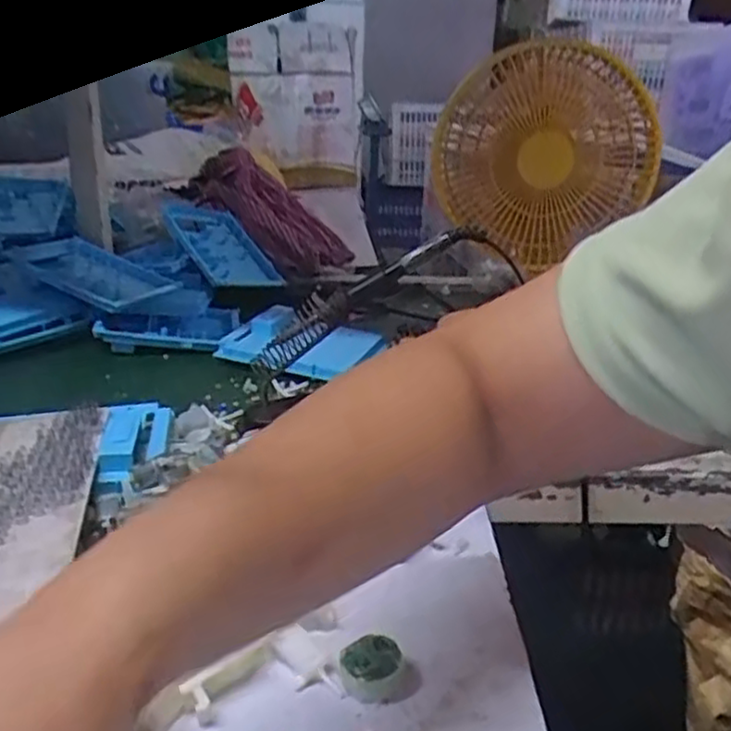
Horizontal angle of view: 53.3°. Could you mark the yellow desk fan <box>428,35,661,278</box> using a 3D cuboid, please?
[{"bbox_3d":[0.179,-0.220,0.753,0.206,0.196,0.102,2,22,0],"label":"yellow desk fan"}]

